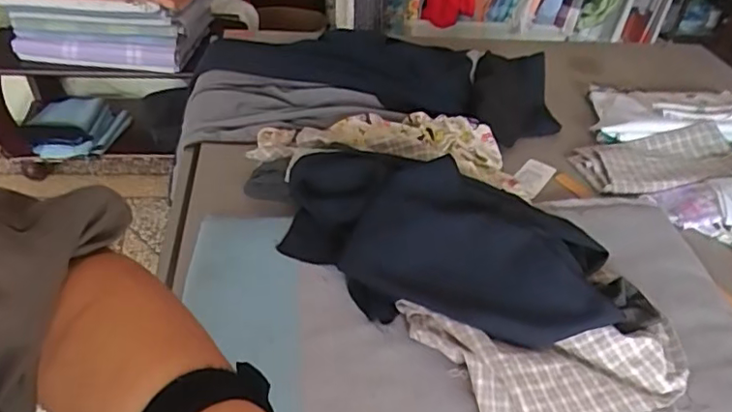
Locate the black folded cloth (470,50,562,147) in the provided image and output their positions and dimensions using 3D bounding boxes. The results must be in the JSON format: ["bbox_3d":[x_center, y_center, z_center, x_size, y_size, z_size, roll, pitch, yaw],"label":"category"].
[{"bbox_3d":[0.277,-0.210,1.085,0.184,0.019,0.219,6,60,-18],"label":"black folded cloth"}]

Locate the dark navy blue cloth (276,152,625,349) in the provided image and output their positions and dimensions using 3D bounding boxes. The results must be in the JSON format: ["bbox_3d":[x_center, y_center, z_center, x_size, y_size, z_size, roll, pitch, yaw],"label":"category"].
[{"bbox_3d":[0.089,0.035,0.705,0.399,0.098,0.216,10,39,4],"label":"dark navy blue cloth"}]

